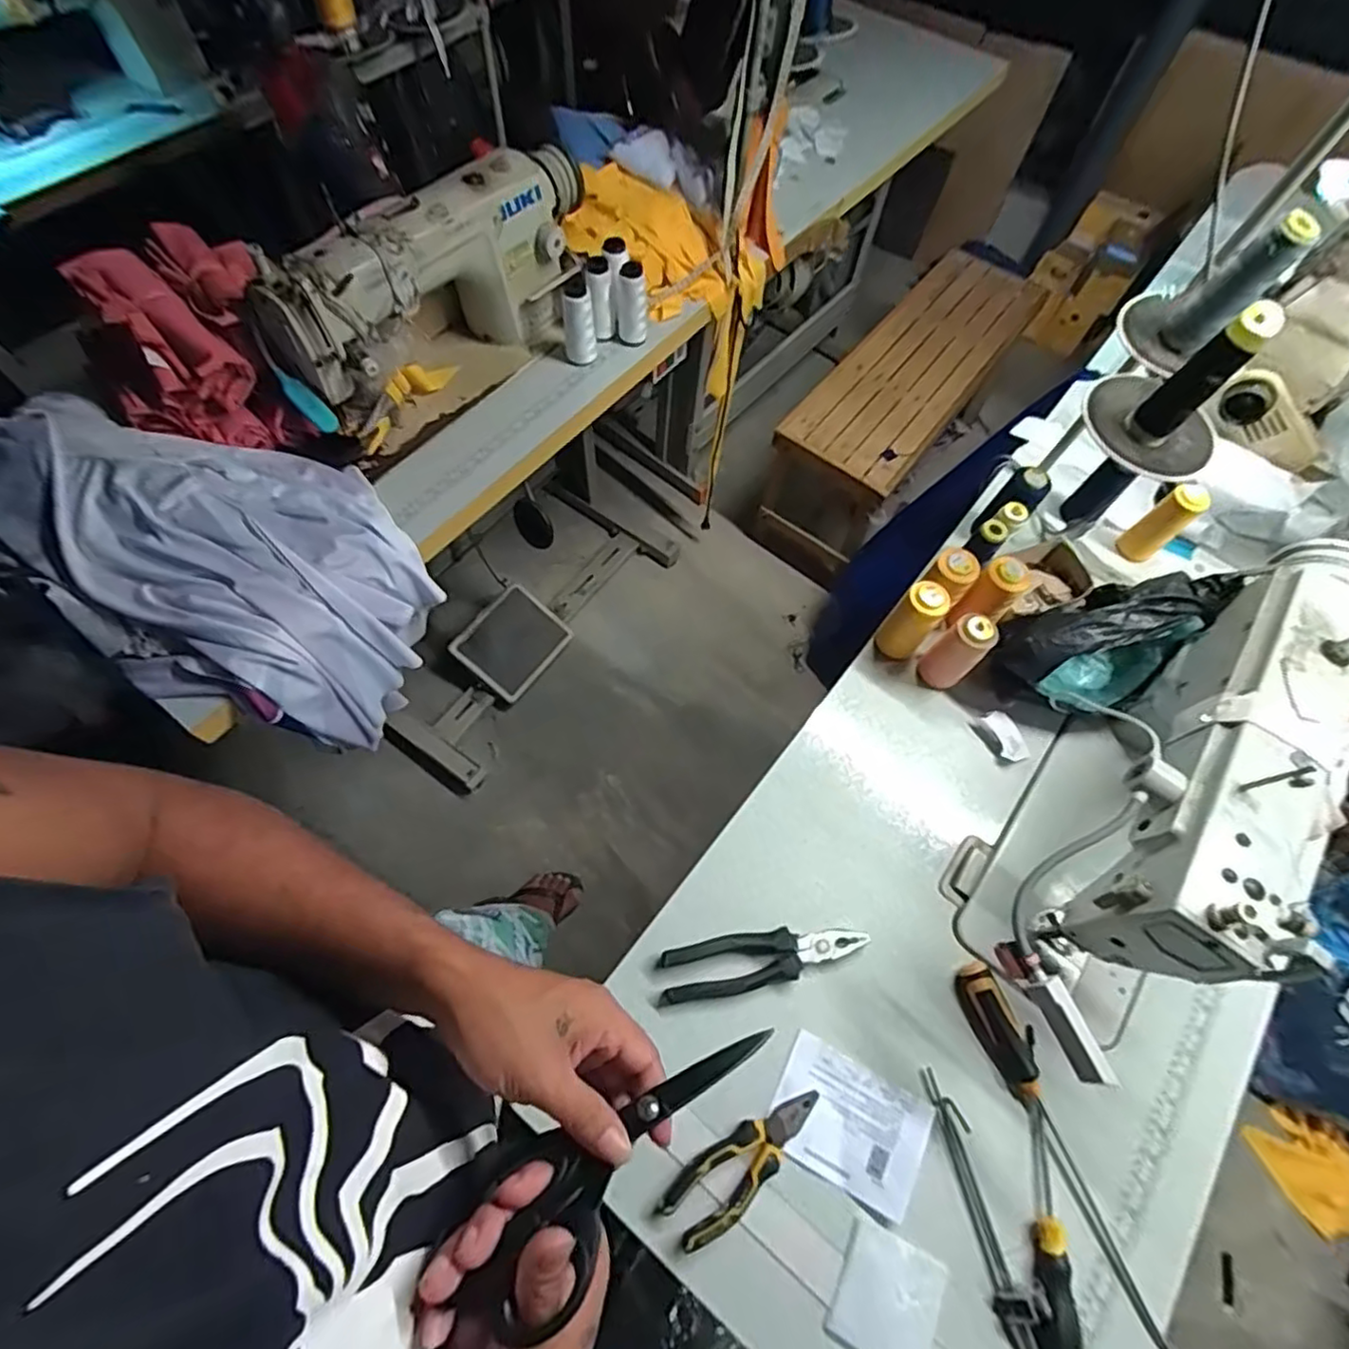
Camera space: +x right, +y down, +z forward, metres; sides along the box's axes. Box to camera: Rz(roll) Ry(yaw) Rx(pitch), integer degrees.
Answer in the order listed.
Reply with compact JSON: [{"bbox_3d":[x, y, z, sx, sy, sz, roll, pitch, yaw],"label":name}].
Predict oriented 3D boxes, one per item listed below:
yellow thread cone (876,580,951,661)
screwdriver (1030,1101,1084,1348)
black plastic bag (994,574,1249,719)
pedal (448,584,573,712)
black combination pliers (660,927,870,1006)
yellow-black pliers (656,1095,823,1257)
[{"bbox_3d":[0.272,-0.058,0.731,0.044,0.103,0.045,1,65,-3],"label":"yellow thread cone"},{"bbox_3d":[0.317,0.475,0.534,0.032,0.023,0.182,8,65,2],"label":"screwdriver"},{"bbox_3d":[0.483,-0.032,0.728,0.234,0.138,0.126,-24,69,-14],"label":"black plastic bag"},{"bbox_3d":[-0.375,-0.068,1.471,0.195,0.029,0.234,44,75,-12],"label":"pedal"},{"bbox_3d":[0.089,0.279,0.625,0.200,0.021,0.051,-8,66,-6],"label":"black combination pliers"},{"bbox_3d":[0.063,0.425,0.554,0.156,0.020,0.051,-29,69,-14],"label":"yellow-black pliers"}]

